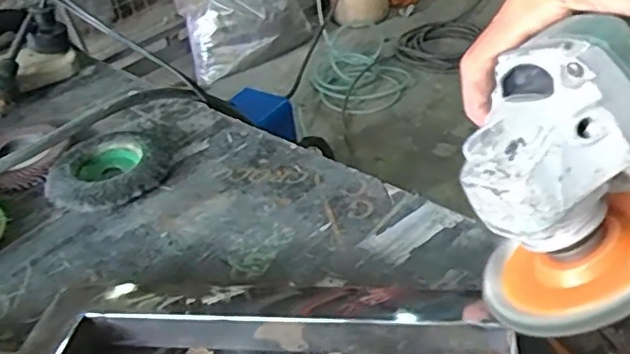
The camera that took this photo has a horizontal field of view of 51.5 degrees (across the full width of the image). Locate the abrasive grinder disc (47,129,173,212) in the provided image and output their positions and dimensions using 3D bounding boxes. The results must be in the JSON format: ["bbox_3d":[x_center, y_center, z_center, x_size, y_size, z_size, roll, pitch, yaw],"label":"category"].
[{"bbox_3d":[-0.157,-0.007,0.498,0.091,0.012,0.090,-5,34,4],"label":"abrasive grinder disc"}]

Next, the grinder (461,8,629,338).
[{"bbox_3d":[0.163,-0.053,0.296,0.267,0.095,0.094,-50,45,-5],"label":"grinder"}]

